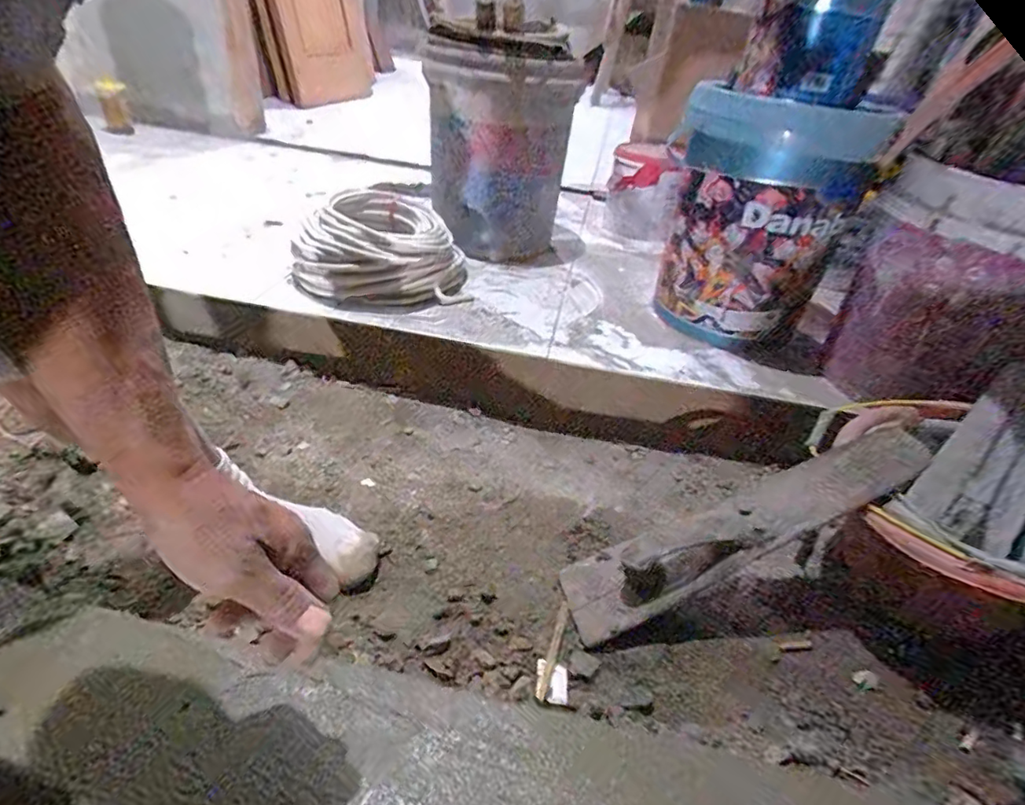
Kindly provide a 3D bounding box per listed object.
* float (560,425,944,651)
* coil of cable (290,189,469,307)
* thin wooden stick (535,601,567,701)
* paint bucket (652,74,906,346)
[{"bbox_3d":[0.270,0.139,0.656,0.453,0.073,0.104,-26,41,-1],"label":"float"},{"bbox_3d":[-0.226,-0.280,1.011,0.258,0.127,0.251,6,31,-4],"label":"coil of cable"},{"bbox_3d":[0.047,0.278,0.622,0.013,0.004,0.117,16,37,12],"label":"thin wooden stick"},{"bbox_3d":[0.398,-0.304,0.935,0.286,0.376,0.326,16,32,13],"label":"paint bucket"}]

